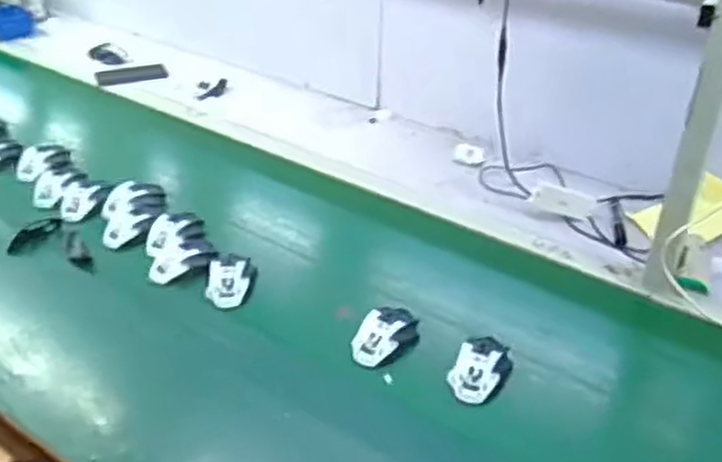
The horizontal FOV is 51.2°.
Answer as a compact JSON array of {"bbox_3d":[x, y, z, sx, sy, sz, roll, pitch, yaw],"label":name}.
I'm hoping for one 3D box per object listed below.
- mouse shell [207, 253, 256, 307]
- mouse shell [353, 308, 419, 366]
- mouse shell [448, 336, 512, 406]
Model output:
[{"bbox_3d":[-0.201,0.076,1.169,0.069,0.039,0.103,-1,35,0],"label":"mouse shell"},{"bbox_3d":[0.037,0.146,1.065,0.075,0.030,0.115,28,43,34],"label":"mouse shell"},{"bbox_3d":[0.157,0.187,1.005,0.071,0.041,0.093,17,38,24],"label":"mouse shell"}]

